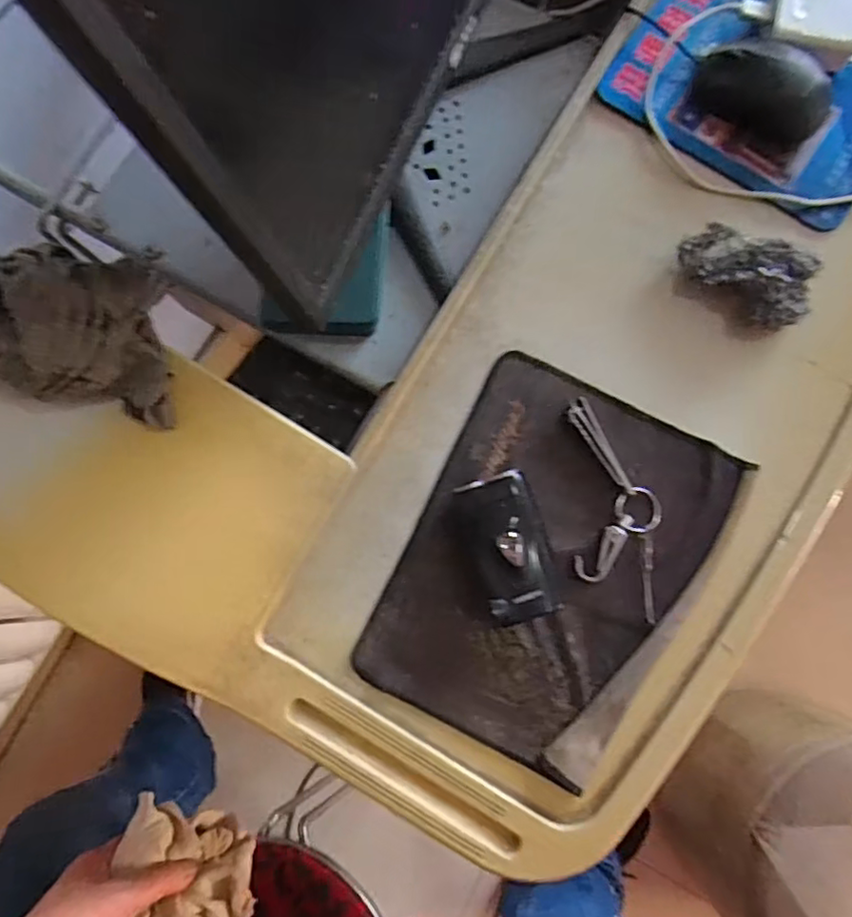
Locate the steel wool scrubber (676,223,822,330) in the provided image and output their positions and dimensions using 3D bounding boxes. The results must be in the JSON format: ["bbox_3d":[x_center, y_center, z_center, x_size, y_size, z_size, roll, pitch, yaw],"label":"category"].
[{"bbox_3d":[0.225,-0.132,0.416,0.093,0.037,0.060,42,84,6],"label":"steel wool scrubber"}]

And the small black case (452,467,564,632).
[{"bbox_3d":[0.054,0.056,0.389,0.047,0.031,0.090,-16,81,-2],"label":"small black case"}]

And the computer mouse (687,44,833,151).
[{"bbox_3d":[0.243,-0.267,0.439,0.093,0.031,0.052,34,83,6],"label":"computer mouse"}]

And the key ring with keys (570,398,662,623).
[{"bbox_3d":[0.127,0.032,0.403,0.058,0.014,0.142,-1,81,1],"label":"key ring with keys"}]

